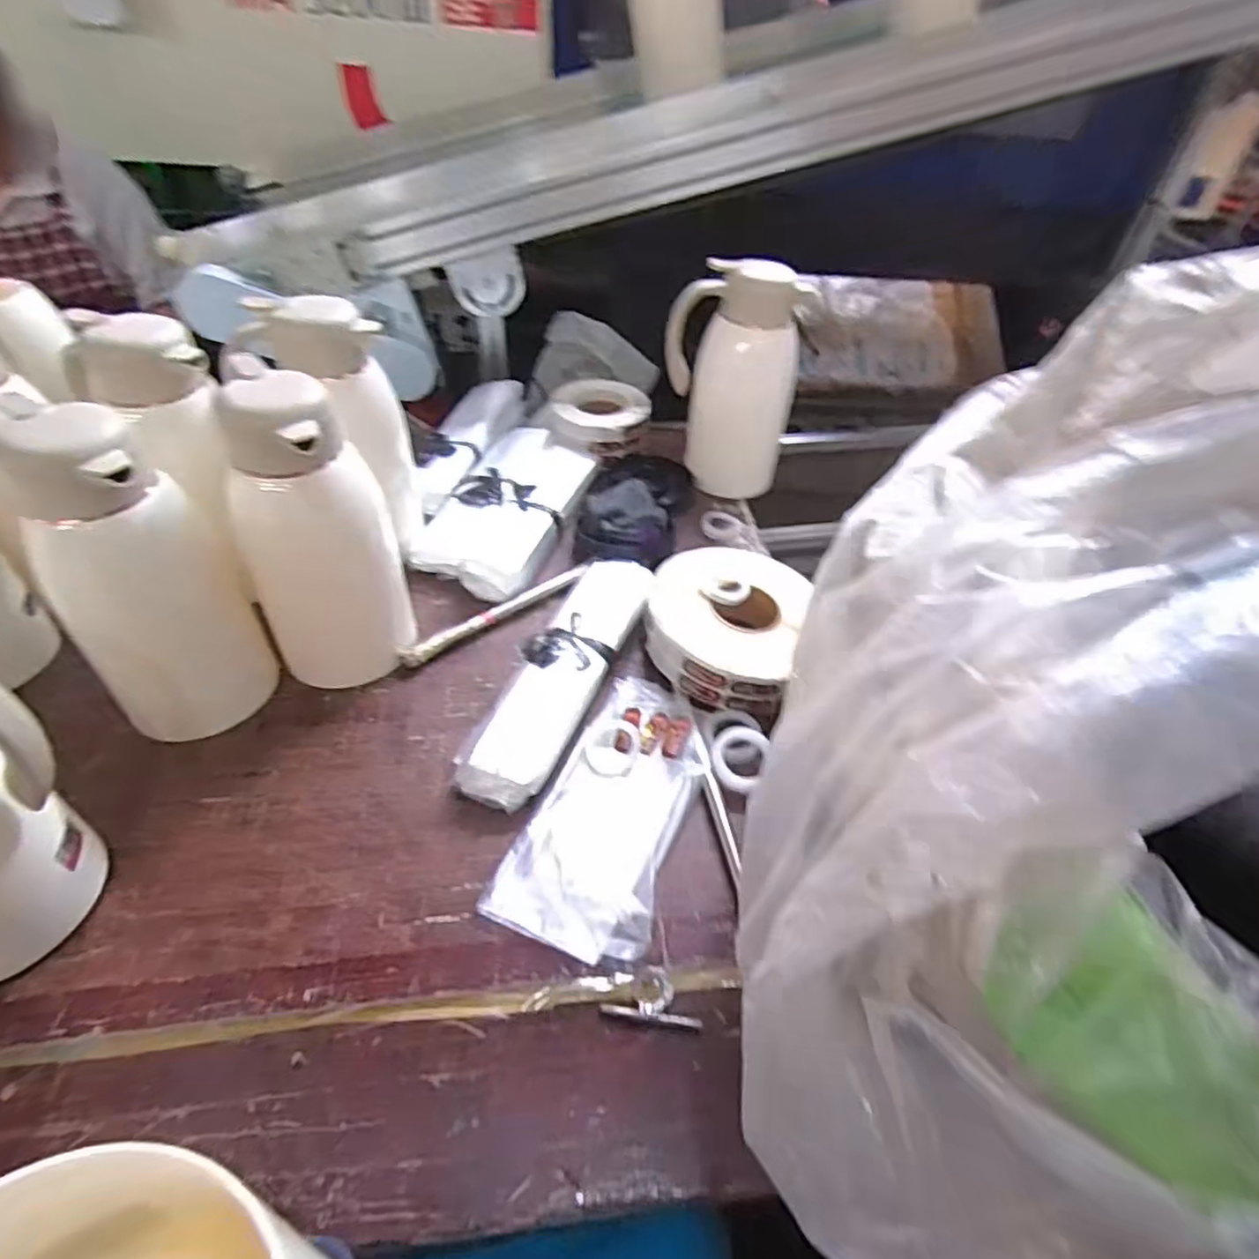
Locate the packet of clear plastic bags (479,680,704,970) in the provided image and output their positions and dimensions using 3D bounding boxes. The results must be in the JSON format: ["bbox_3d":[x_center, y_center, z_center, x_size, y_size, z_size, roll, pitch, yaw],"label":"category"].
[{"bbox_3d":[-0.011,0.156,0.614,0.125,0.029,0.262,18,45,12],"label":"packet of clear plastic bags"}]

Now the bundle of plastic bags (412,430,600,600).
[{"bbox_3d":[-0.153,-0.165,0.901,0.163,0.035,0.331,16,44,10],"label":"bundle of plastic bags"}]

